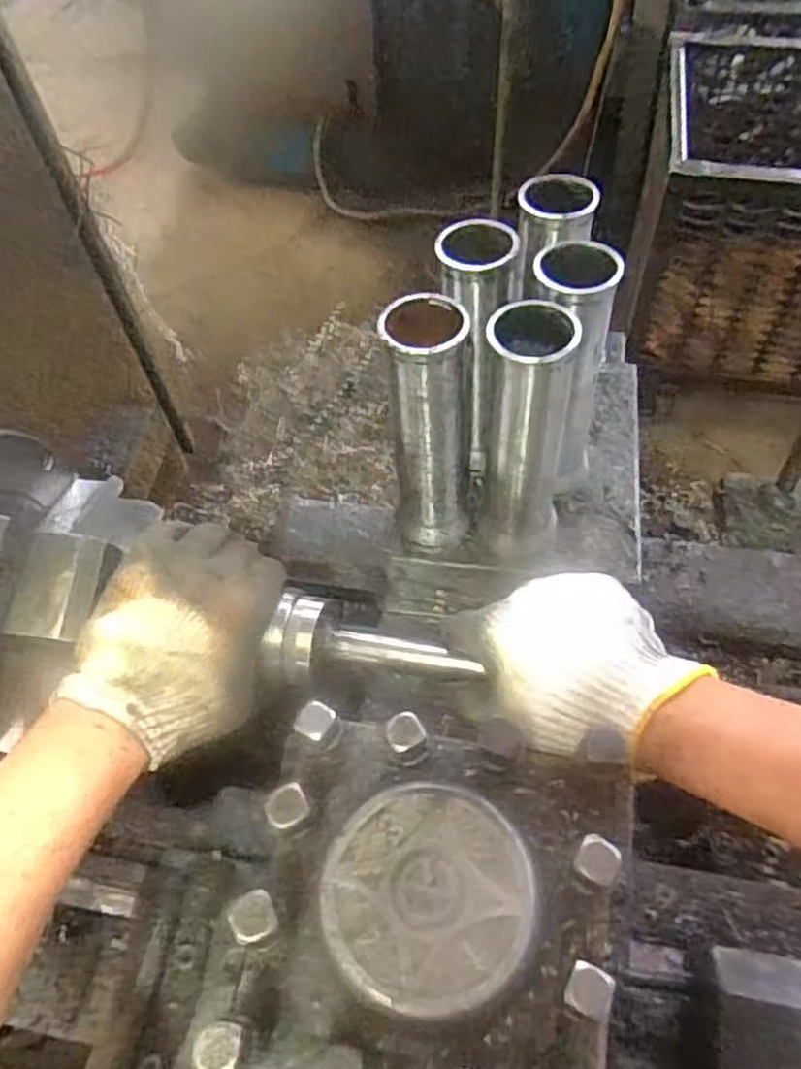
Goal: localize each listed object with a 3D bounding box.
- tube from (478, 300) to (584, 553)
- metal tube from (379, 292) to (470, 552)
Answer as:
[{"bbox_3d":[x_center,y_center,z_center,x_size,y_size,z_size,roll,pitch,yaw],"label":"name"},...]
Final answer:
[{"bbox_3d":[0.082,-0.061,0.489,0.057,0.185,0.061,-4,57,2],"label":"tube"},{"bbox_3d":[0.020,-0.067,0.497,0.048,0.195,0.056,0,57,5],"label":"metal tube"}]

